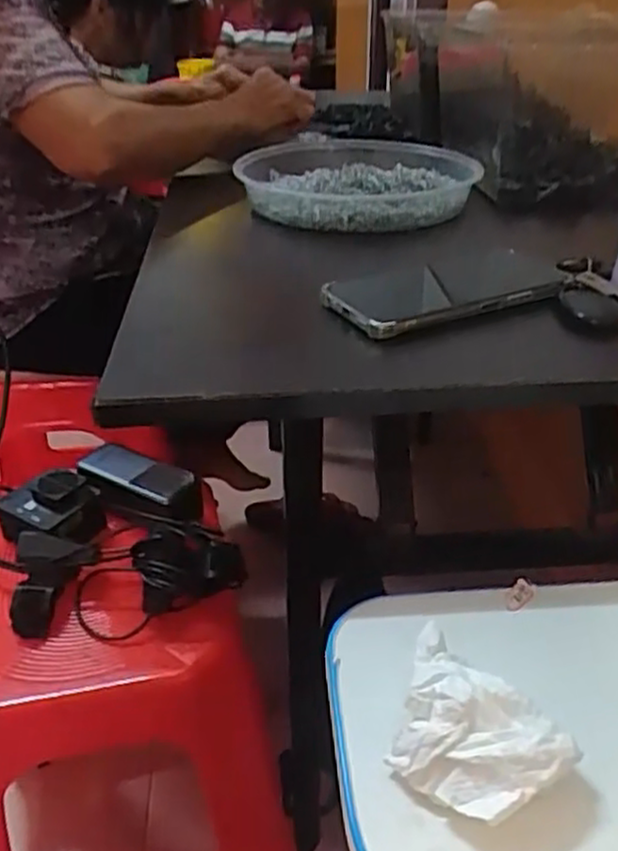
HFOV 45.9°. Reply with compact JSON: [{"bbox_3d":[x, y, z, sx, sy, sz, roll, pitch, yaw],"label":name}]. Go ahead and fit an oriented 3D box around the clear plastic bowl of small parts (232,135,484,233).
[{"bbox_3d":[0.042,-0.249,0.733,0.228,0.044,0.271,-6,32,-7],"label":"clear plastic bowl of small parts"}]

